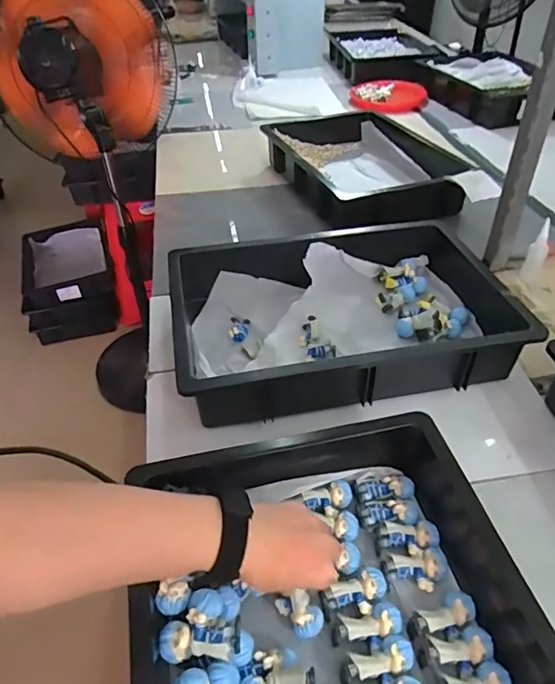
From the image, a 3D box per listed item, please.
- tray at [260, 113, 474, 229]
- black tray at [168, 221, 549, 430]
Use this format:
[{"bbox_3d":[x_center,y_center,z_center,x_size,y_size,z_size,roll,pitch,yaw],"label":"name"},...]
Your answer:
[{"bbox_3d":[0.175,-0.402,1.141,0.303,0.068,0.457,-15,43,-15],"label":"tray"},{"bbox_3d":[0.093,-0.045,0.726,0.461,0.096,0.301,-9,42,-8],"label":"black tray"}]

